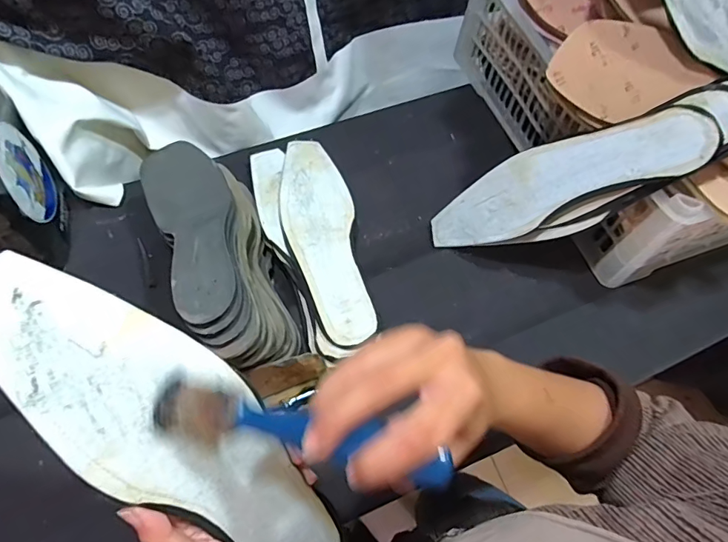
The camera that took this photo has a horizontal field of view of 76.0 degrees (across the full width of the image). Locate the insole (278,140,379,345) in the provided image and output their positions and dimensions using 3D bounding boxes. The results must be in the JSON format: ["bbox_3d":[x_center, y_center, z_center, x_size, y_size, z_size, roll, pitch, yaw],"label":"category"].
[{"bbox_3d":[-0.049,-0.047,0.549,0.084,0.008,0.278,-11,63,-13],"label":"insole"}]

